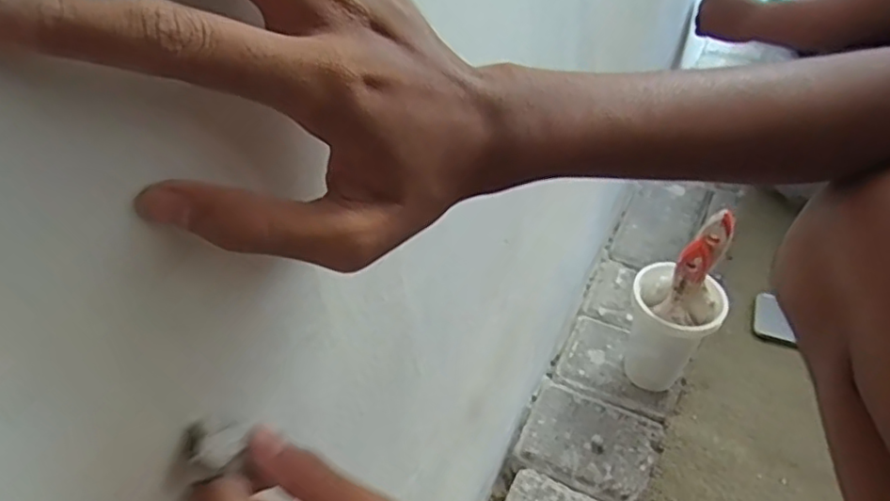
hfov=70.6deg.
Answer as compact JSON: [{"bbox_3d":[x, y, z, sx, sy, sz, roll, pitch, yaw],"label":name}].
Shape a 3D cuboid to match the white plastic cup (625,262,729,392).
[{"bbox_3d":[0.239,0.087,0.666,0.085,0.138,0.077,13,45,19],"label":"white plastic cup"}]

